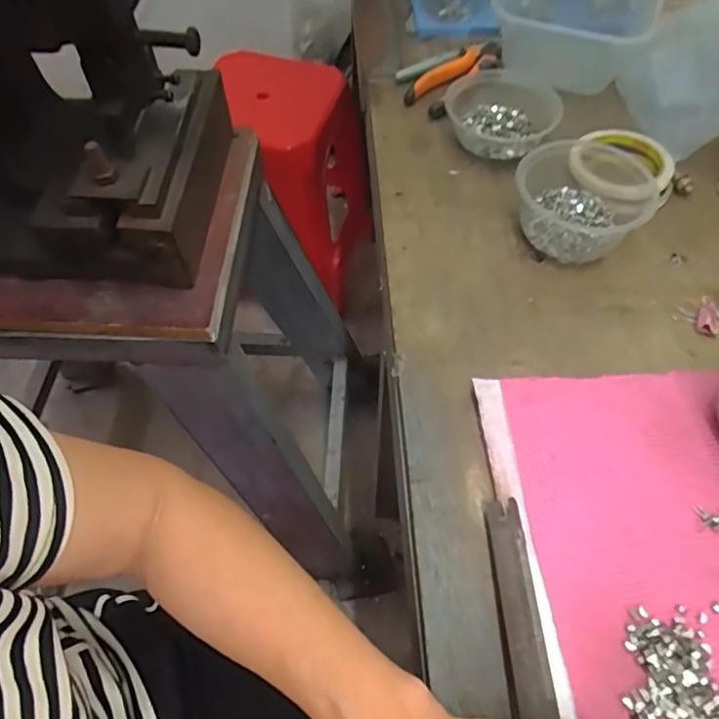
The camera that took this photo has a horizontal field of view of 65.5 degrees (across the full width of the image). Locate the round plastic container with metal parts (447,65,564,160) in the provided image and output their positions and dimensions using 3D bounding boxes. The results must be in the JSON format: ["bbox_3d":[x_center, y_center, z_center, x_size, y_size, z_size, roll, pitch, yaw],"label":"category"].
[{"bbox_3d":[0.151,-0.260,0.583,0.108,0.041,0.116,0,58,0],"label":"round plastic container with metal parts"}]

